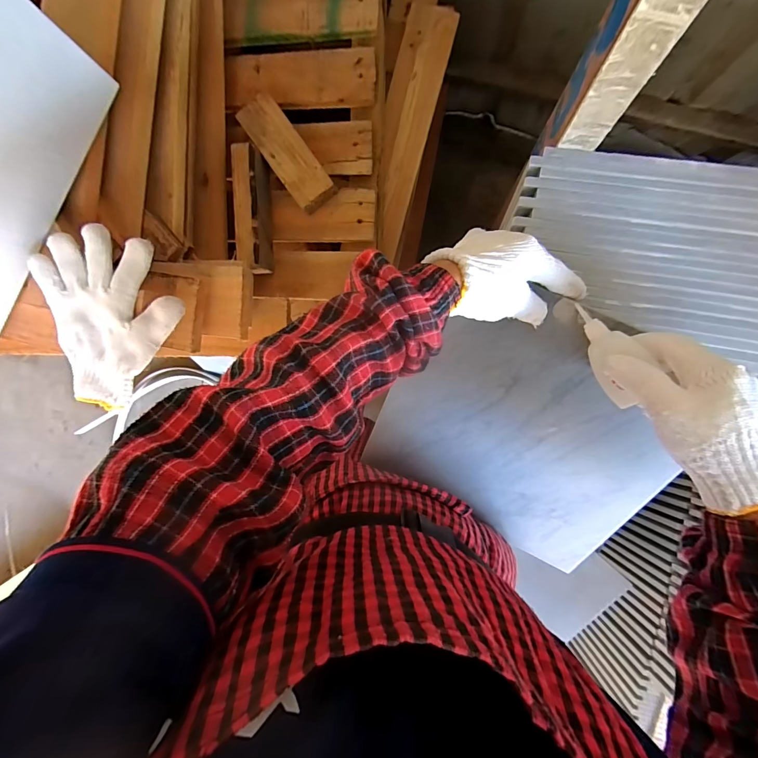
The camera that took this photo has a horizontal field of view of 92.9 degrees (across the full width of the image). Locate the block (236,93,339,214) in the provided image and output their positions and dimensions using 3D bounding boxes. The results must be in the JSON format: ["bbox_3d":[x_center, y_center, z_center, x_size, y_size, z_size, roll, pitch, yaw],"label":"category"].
[{"bbox_3d":[-0.138,-0.341,0.547,0.060,0.029,0.169,-37,89,8],"label":"block"}]

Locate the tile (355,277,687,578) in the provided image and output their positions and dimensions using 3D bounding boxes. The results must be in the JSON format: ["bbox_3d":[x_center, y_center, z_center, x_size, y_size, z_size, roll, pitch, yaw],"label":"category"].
[{"bbox_3d":[0.161,0.063,0.400,0.292,0.014,0.274,29,121,4],"label":"tile"}]

